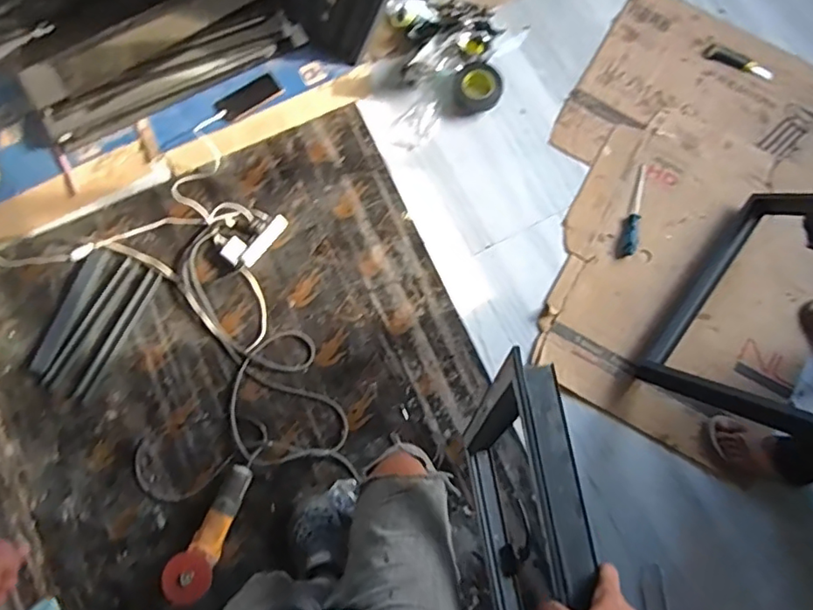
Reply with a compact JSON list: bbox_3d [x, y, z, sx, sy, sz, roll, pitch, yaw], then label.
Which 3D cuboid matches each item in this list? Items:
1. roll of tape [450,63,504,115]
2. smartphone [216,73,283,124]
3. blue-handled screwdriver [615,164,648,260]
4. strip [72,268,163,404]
[{"bbox_3d":[0.194,-0.589,1.535,0.136,0.050,0.126,-43,81,-8],"label":"roll of tape"},{"bbox_3d":[-0.433,-0.570,1.556,0.170,0.010,0.090,-32,79,-6],"label":"smartphone"},{"bbox_3d":[0.599,-0.249,1.480,0.043,0.027,0.266,15,78,4],"label":"blue-handled screwdriver"},{"bbox_3d":[-0.719,0.077,1.412,0.041,0.009,0.360,26,79,6],"label":"strip"}]

